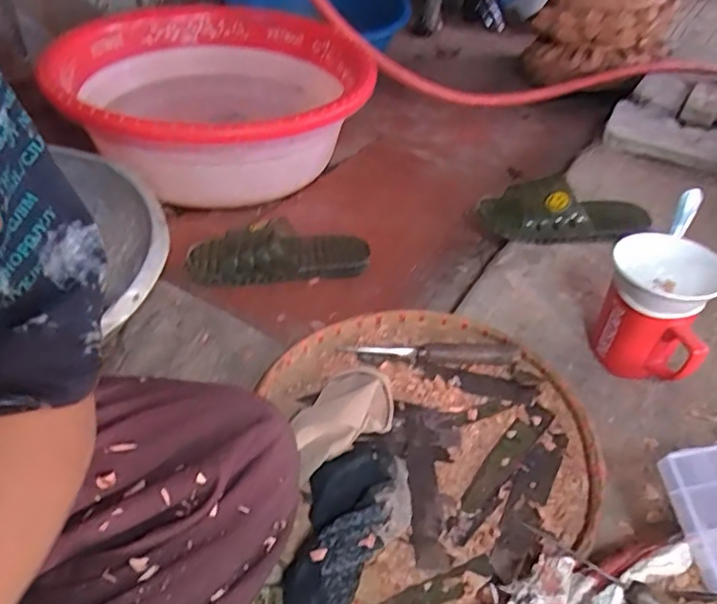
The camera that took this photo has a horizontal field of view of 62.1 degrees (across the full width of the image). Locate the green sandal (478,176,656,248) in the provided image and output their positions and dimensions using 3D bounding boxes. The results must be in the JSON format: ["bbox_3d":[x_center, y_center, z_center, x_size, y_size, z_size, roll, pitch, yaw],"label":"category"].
[{"bbox_3d":[0.265,-0.114,0.768,0.208,0.066,0.096,4,43,-1],"label":"green sandal"}]

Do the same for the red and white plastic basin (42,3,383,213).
[{"bbox_3d":[-0.211,-0.310,0.920,0.437,0.149,0.472,3,43,-2],"label":"red and white plastic basin"}]

